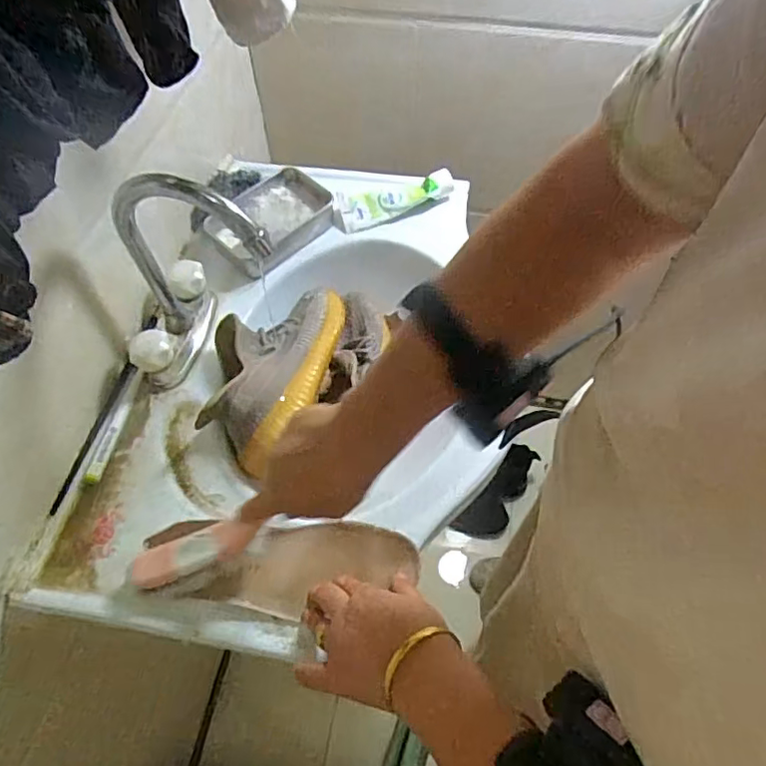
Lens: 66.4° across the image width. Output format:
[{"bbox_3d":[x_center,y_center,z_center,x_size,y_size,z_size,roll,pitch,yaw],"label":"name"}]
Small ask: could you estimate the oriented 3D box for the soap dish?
[{"bbox_3d":[-0.138,-0.205,0.742,0.141,0.044,0.103,-38,64,-21],"label":"soap dish"}]

